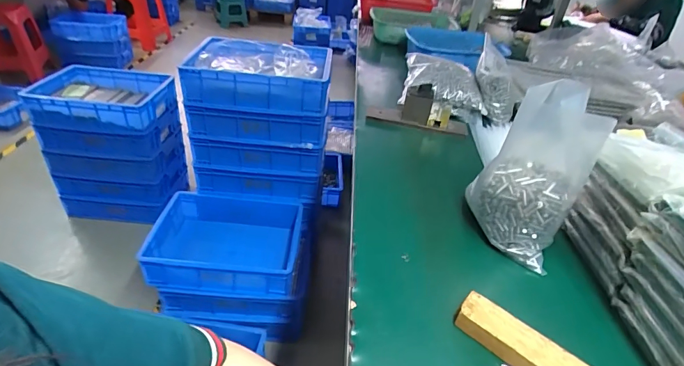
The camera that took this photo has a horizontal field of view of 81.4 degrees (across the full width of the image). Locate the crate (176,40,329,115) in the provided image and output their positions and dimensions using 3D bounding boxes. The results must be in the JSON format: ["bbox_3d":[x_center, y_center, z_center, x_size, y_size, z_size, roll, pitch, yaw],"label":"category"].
[{"bbox_3d":[-0.238,-0.332,1.193,0.399,0.133,0.297,6,34,1],"label":"crate"}]

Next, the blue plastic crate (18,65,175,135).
[{"bbox_3d":[-0.856,-0.304,1.431,0.426,0.116,0.298,6,34,1],"label":"blue plastic crate"}]

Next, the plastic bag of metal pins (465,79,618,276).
[{"bbox_3d":[0.244,-0.017,0.520,0.126,0.201,0.112,20,37,20],"label":"plastic bag of metal pins"}]

